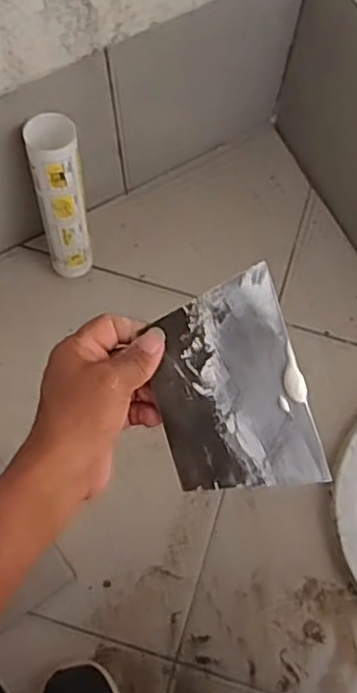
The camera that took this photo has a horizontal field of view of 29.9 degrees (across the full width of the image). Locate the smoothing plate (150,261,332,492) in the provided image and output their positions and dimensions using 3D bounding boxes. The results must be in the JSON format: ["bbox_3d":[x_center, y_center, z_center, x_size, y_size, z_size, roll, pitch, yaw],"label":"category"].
[{"bbox_3d":[0.035,0.029,0.457,0.097,0.004,0.143,-15,89,9],"label":"smoothing plate"}]

